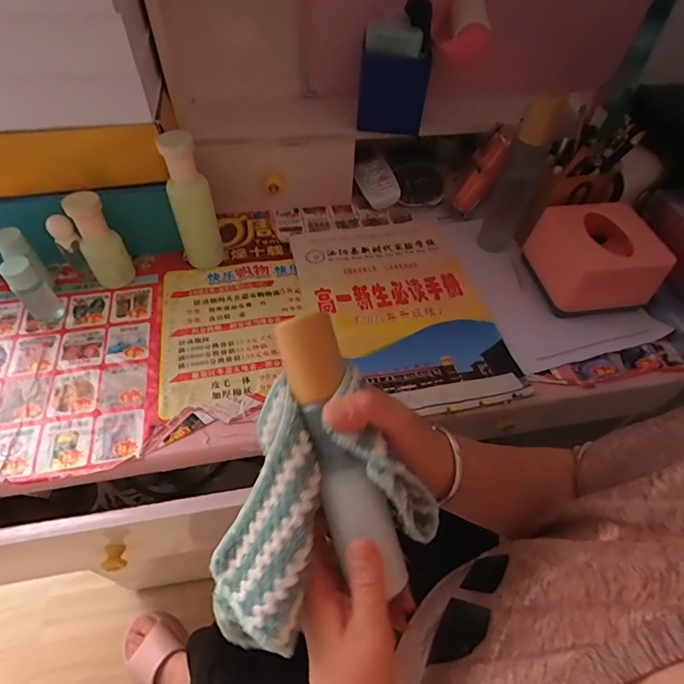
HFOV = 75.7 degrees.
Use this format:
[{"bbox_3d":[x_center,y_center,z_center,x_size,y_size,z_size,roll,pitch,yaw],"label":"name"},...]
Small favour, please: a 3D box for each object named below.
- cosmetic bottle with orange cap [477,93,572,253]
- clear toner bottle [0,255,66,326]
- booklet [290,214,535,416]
[{"bbox_3d":[0.207,-0.191,0.505,0.051,0.182,0.048,24,56,15],"label":"cosmetic bottle with orange cap"},{"bbox_3d":[-0.310,-0.048,0.446,0.029,0.078,0.025,-35,62,-26],"label":"clear toner bottle"},{"bbox_3d":[0.063,-0.053,0.517,0.203,0.008,0.302,-8,54,-9],"label":"booklet"}]

